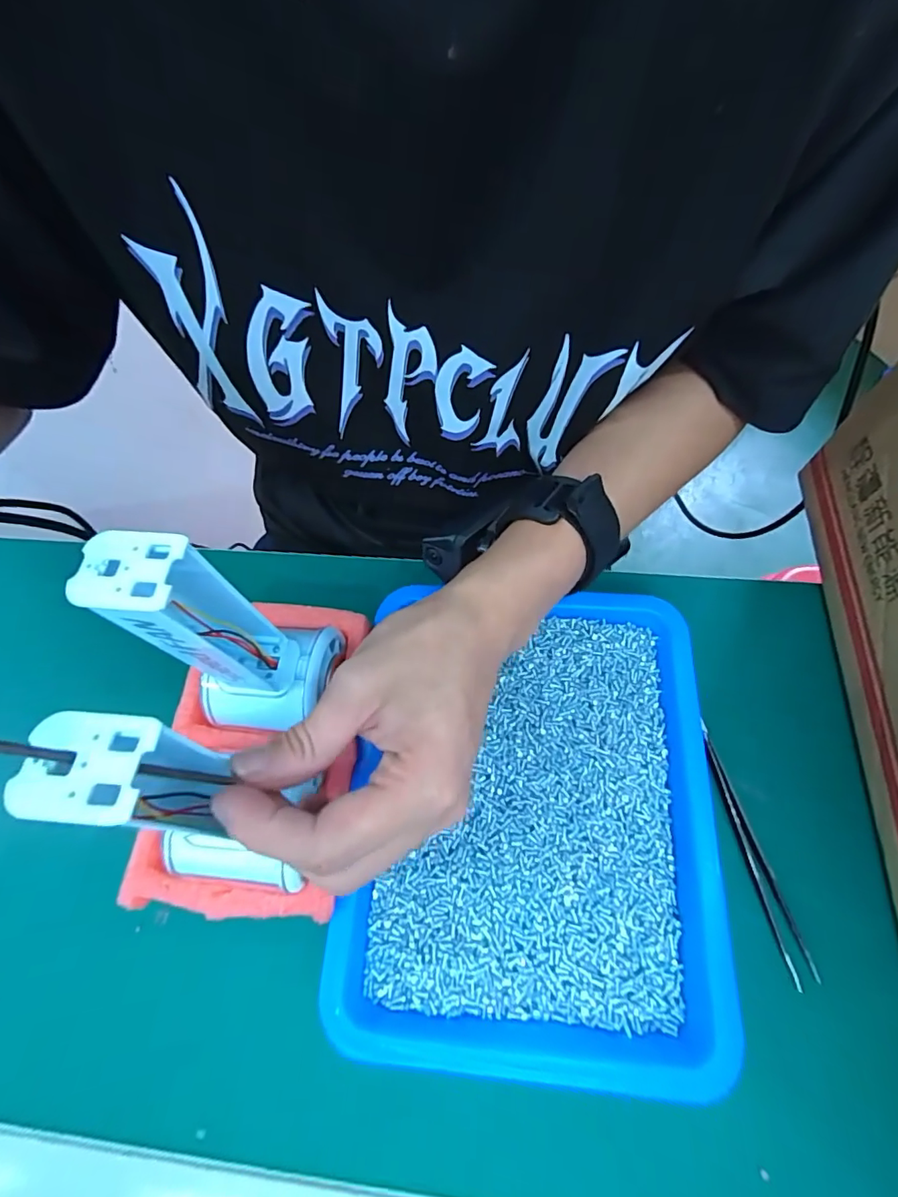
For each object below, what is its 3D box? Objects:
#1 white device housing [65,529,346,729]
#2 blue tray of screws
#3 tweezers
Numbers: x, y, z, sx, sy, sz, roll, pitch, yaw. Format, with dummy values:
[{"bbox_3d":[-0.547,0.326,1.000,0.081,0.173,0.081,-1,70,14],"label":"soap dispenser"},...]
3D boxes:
[{"bbox_3d":[-0.089,0.020,0.206,0.054,0.136,0.054,-1,65,3],"label":"white device housing"},{"bbox_3d":[0.039,0.101,0.253,0.171,0.025,0.216,2,66,5],"label":"blue tray of screws"},{"bbox_3d":[0.150,0.121,0.248,0.010,0.007,0.116,-12,65,-2],"label":"tweezers"}]

